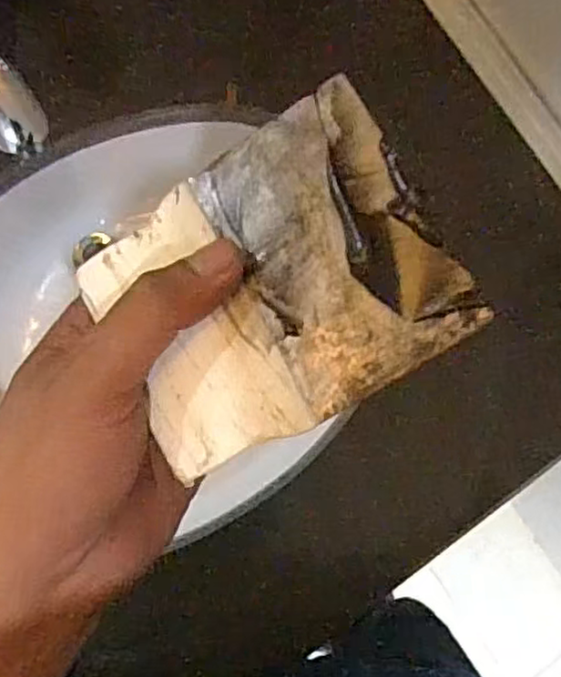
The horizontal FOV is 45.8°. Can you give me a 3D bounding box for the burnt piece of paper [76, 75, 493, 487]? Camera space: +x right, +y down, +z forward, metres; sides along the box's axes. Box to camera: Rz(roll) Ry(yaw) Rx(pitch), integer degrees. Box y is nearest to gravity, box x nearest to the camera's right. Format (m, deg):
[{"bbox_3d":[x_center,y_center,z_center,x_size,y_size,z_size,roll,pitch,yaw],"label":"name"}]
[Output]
[{"bbox_3d":[-0.004,-0.016,0.204,0.102,0.006,0.087,-31,80,8],"label":"burnt piece of paper"}]

